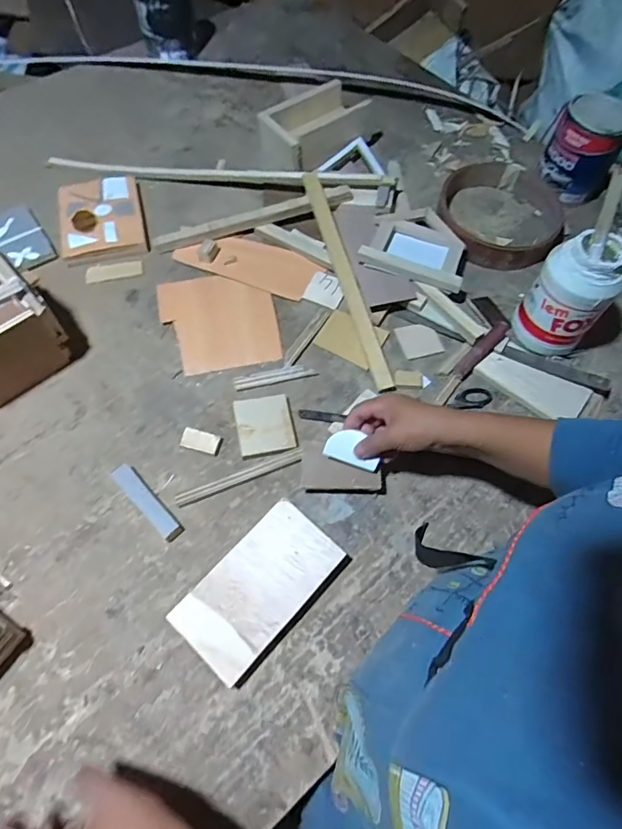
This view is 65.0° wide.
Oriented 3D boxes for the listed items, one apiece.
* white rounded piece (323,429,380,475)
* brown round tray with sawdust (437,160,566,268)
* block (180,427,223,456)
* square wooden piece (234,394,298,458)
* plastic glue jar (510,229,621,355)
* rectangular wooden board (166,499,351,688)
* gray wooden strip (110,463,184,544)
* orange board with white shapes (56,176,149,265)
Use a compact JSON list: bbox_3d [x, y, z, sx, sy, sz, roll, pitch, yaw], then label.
[{"bbox_3d":[0.050,0.040,0.560,0.065,0.006,0.041,18,99,-2],"label":"white rounded piece"},{"bbox_3d":[0.311,-0.334,0.797,0.201,0.034,0.236,27,65,11],"label":"brown round tray with sawdust"},{"bbox_3d":[-0.137,0.034,0.612,0.049,0.010,0.025,14,63,5],"label":"block"},{"bbox_3d":[-0.057,0.013,0.621,0.070,0.006,0.077,-10,63,-7],"label":"square wooden piece"},{"bbox_3d":[0.324,-0.147,0.629,0.080,0.157,0.074,7,63,2],"label":"plastic glue jar"},{"bbox_3d":[-0.054,0.187,0.527,0.099,0.029,0.171,40,68,17],"label":"rectangular wooden board"},{"bbox_3d":[-0.192,0.100,0.569,0.024,0.017,0.111,-40,71,-20],"label":"gray wooden strip"},{"bbox_3d":[-0.332,-0.312,0.773,0.125,0.027,0.160,-12,64,-8],"label":"orange board with white shapes"}]

